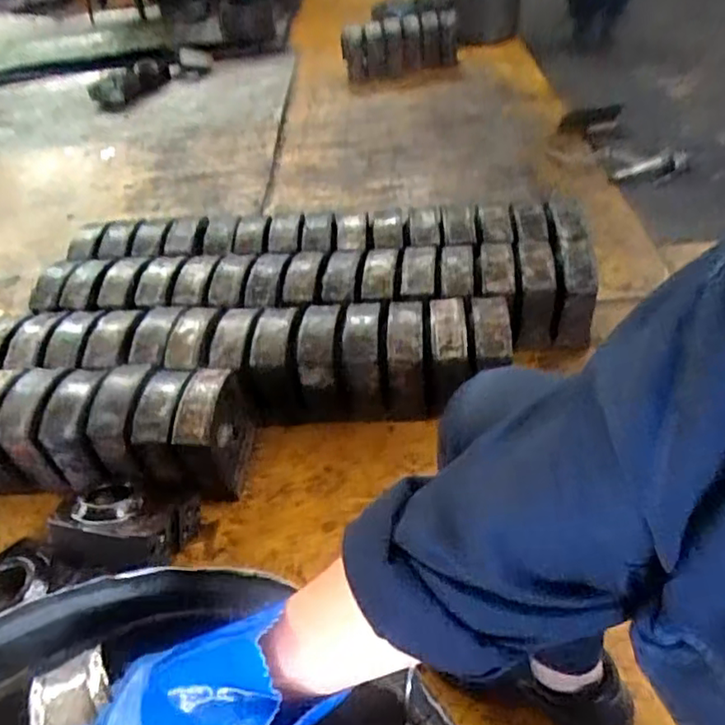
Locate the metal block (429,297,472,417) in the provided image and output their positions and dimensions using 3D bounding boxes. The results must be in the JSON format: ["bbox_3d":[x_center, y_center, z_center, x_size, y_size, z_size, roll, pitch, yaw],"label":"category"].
[{"bbox_3d":[0.155,-0.008,1.110,0.065,0.167,0.140,-2,43,7],"label":"metal block"}]

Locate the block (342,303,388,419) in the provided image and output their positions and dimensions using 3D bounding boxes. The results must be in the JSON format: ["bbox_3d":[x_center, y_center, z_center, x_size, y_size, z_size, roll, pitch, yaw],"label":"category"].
[{"bbox_3d":[0.005,0.002,1.129,0.069,0.170,0.147,-4,43,5],"label":"block"}]

